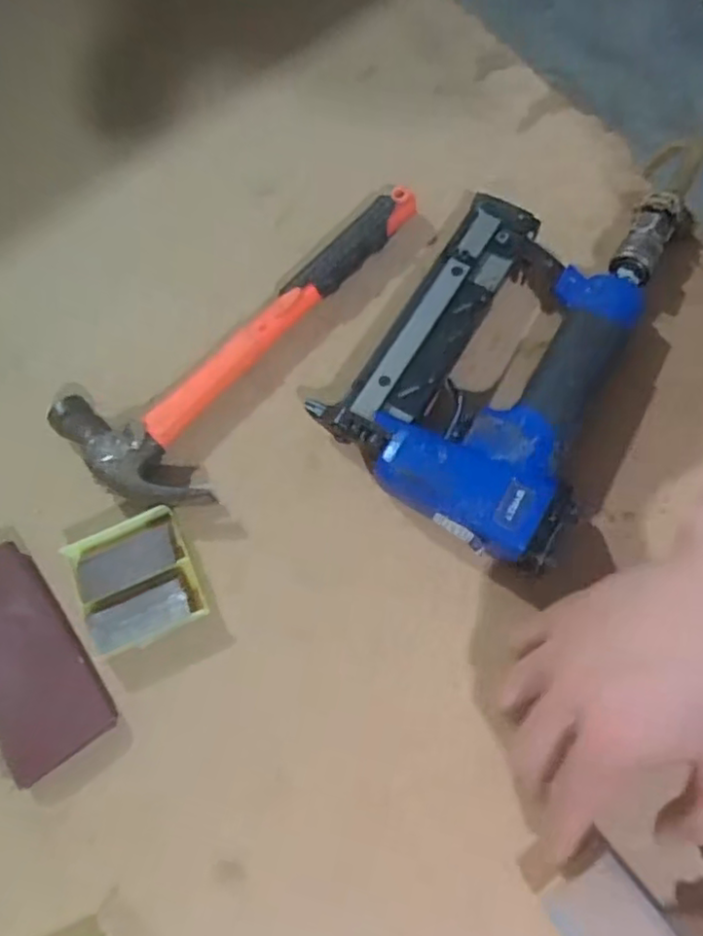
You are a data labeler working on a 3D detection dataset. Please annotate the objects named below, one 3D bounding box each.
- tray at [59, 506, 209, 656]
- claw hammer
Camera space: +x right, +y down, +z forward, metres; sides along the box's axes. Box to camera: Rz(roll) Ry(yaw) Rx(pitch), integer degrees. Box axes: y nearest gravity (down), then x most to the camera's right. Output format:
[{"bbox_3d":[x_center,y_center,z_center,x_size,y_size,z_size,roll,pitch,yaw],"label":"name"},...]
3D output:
[{"bbox_3d":[-0.118,0.061,0.359,0.059,0.013,0.064,-23,74,-4],"label":"tray"},{"bbox_3d":[-0.062,-0.087,0.388,0.096,0.023,0.242,37,78,12],"label":"claw hammer"}]

